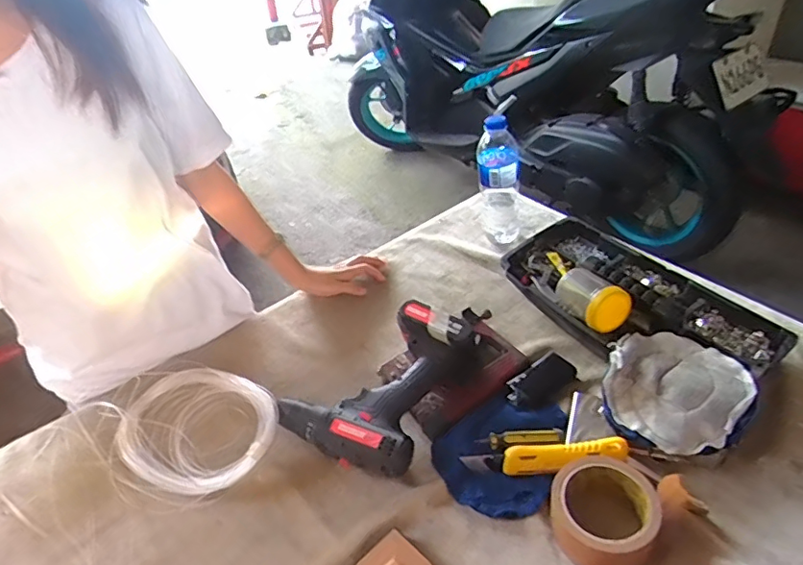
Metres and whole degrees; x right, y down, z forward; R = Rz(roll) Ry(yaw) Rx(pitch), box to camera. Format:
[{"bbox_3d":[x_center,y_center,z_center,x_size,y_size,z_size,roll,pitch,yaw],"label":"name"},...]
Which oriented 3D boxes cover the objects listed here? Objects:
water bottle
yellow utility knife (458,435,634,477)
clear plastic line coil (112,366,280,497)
[{"bbox_3d":[0.156,-0.162,0.864,0.067,0.207,0.058,0,40,7],"label":"water bottle"},{"bbox_3d":[0.153,0.188,0.577,0.169,0.024,0.021,-12,38,14],"label":"yellow utility knife"},{"bbox_3d":[-0.248,0.179,0.659,0.199,0.042,0.156,21,48,29],"label":"clear plastic line coil"}]

